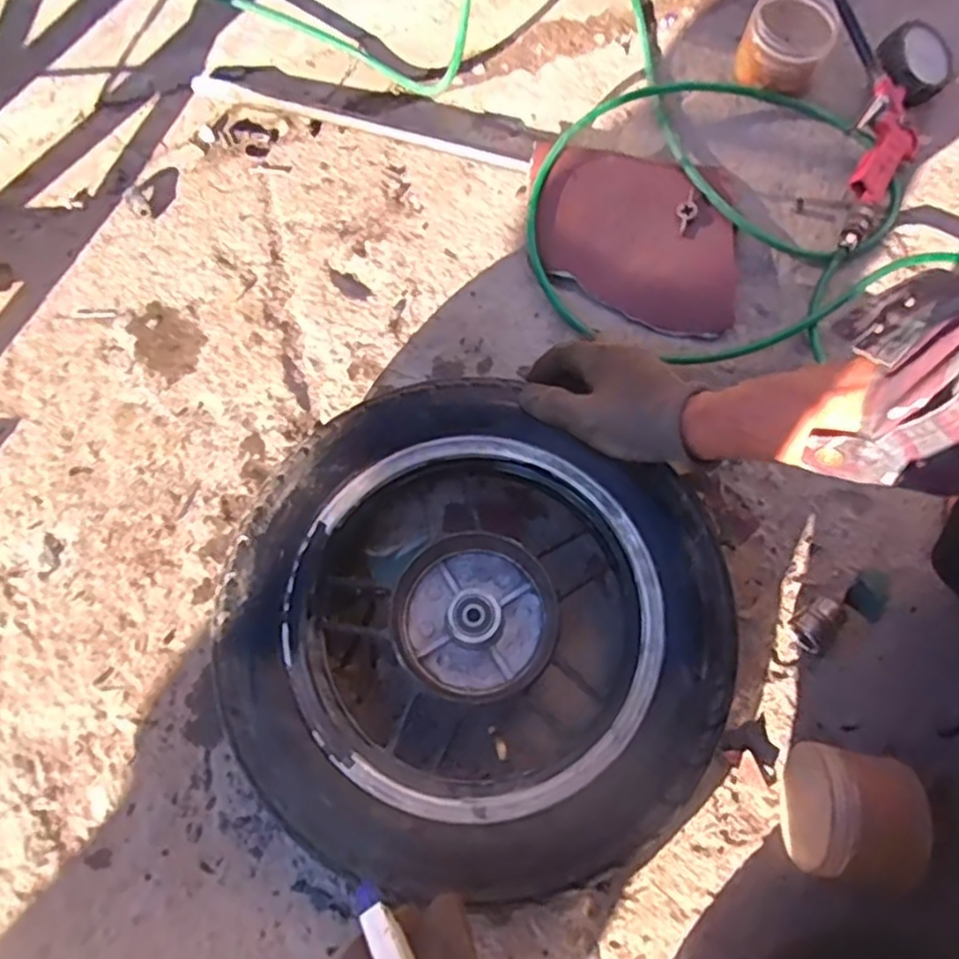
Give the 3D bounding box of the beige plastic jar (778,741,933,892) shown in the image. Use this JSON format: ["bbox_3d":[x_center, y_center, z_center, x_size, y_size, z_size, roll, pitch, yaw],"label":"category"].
[{"bbox_3d":[0.258,0.232,0.487,0.071,0.077,0.083,11,74,3],"label":"beige plastic jar"}]

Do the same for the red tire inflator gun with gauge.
[{"bbox_3d":[0.399,-0.341,0.684,0.077,0.051,0.237,25,75,7],"label":"red tire inflator gun with gauge"}]

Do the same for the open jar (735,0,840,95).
[{"bbox_3d":[0.310,-0.441,0.711,0.083,0.062,0.080,0,74,0],"label":"open jar"}]

